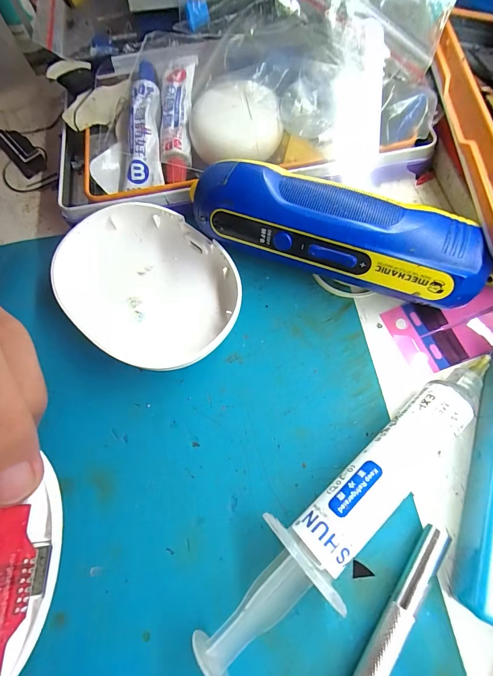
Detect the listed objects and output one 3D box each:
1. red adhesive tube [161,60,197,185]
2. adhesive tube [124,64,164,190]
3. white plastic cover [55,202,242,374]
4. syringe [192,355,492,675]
[{"bbox_3d":[-0.037,-0.116,0.177,0.017,0.011,0.080,1,83,3],"label":"red adhesive tube"},{"bbox_3d":[-0.053,-0.113,0.176,0.018,0.011,0.082,-1,84,3],"label":"adhesive tube"},{"bbox_3d":[-0.044,-0.024,0.148,0.081,0.015,0.064,39,75,16],"label":"white plastic cover"},{"bbox_3d":[0.037,0.051,0.108,0.126,0.022,0.025,-35,71,-10],"label":"syringe"}]

